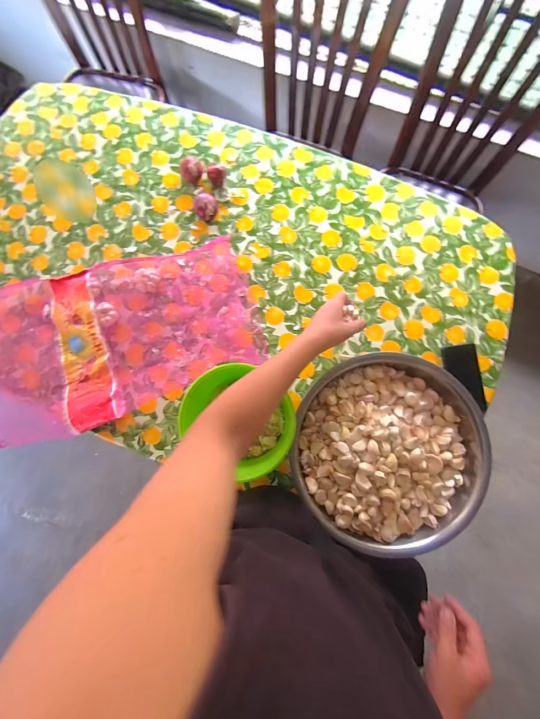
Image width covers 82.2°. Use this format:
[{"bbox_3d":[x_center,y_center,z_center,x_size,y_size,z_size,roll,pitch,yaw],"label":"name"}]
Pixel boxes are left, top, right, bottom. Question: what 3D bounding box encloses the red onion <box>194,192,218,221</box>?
[{"bbox_3d":[-0.161,-0.385,0.780,0.057,0.042,0.056,0,83,2],"label":"red onion"}]

